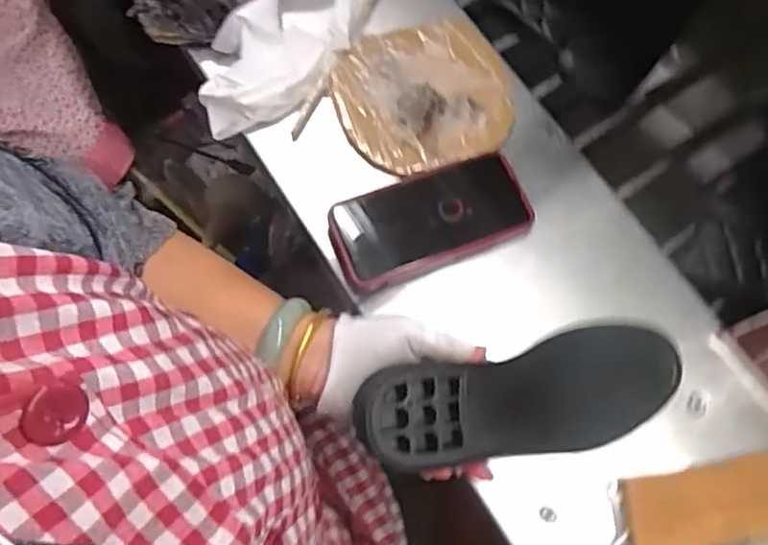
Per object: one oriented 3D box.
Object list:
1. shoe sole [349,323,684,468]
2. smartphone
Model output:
[{"bbox_3d":[0.100,0.090,0.440,0.237,0.027,0.077,-7,69,-18],"label":"shoe sole"},{"bbox_3d":[0.037,-0.044,0.520,0.160,0.013,0.078,-21,82,1],"label":"smartphone"}]

